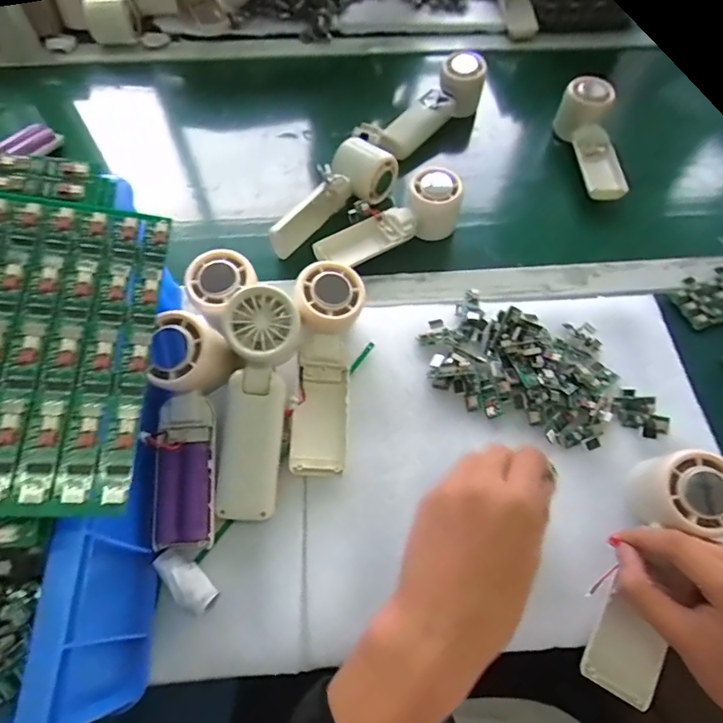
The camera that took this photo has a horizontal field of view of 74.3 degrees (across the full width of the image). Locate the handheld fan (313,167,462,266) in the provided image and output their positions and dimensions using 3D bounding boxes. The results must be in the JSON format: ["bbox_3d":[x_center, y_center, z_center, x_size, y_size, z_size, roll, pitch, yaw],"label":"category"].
[{"bbox_3d":[0.032,-0.142,0.507,0.157,0.058,0.065,-22,59,9],"label":"handheld fan"}]

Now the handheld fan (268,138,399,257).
[{"bbox_3d":[-0.036,-0.178,0.514,0.060,0.051,0.159,38,67,18],"label":"handheld fan"}]

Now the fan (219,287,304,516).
[{"bbox_3d":[-0.076,0.029,0.356,0.053,0.050,0.165,6,91,3],"label":"fan"}]

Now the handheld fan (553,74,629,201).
[{"bbox_3d":[0.278,-0.267,0.575,0.049,0.086,0.172,0,58,-1],"label":"handheld fan"}]

